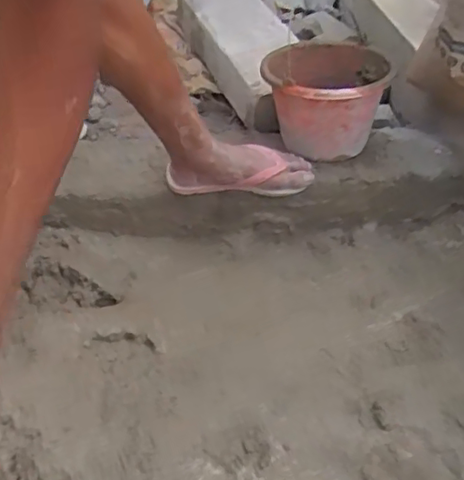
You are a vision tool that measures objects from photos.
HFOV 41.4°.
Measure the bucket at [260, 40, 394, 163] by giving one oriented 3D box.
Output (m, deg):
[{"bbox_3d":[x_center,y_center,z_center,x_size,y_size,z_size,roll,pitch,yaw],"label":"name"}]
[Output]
[{"bbox_3d":[0.164,-0.251,1.123,0.219,0.160,0.234,6,39,4],"label":"bucket"}]

